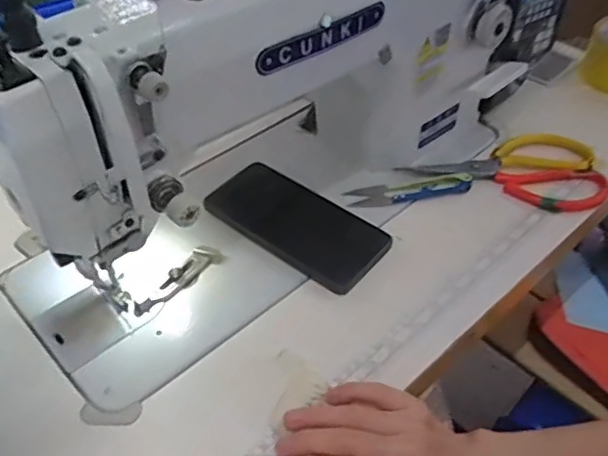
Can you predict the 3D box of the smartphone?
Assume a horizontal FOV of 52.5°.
[{"bbox_3d":[-0.007,-0.006,0.556,0.161,0.014,0.083,29,52,26],"label":"smartphone"}]

